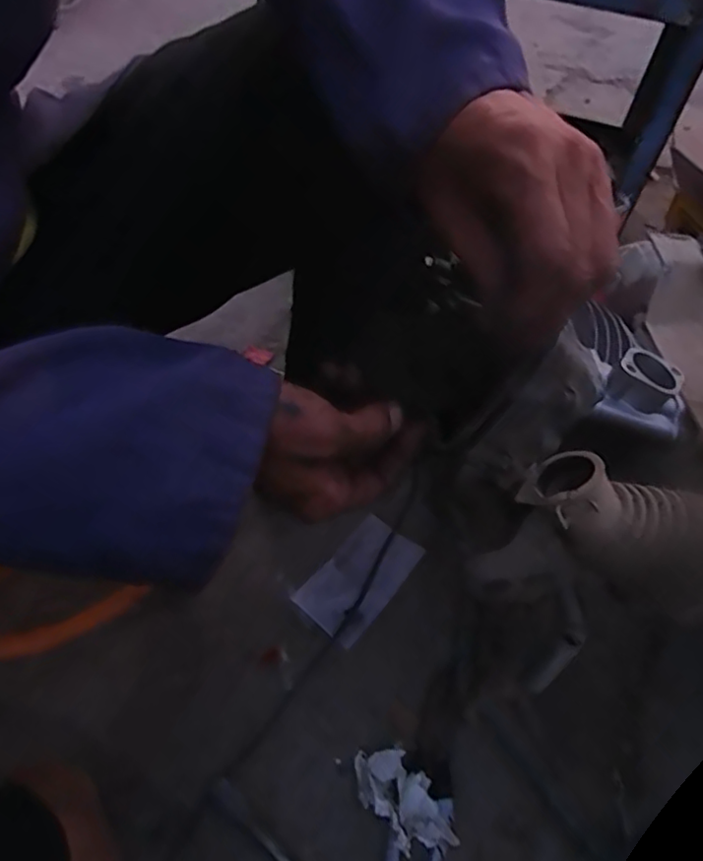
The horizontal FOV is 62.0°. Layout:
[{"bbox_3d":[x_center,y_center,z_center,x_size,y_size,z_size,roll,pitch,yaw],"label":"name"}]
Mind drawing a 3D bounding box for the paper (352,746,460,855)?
[{"bbox_3d":[0.039,0.288,0.460,0.054,0.036,0.091,-23,53,-22],"label":"paper"}]

